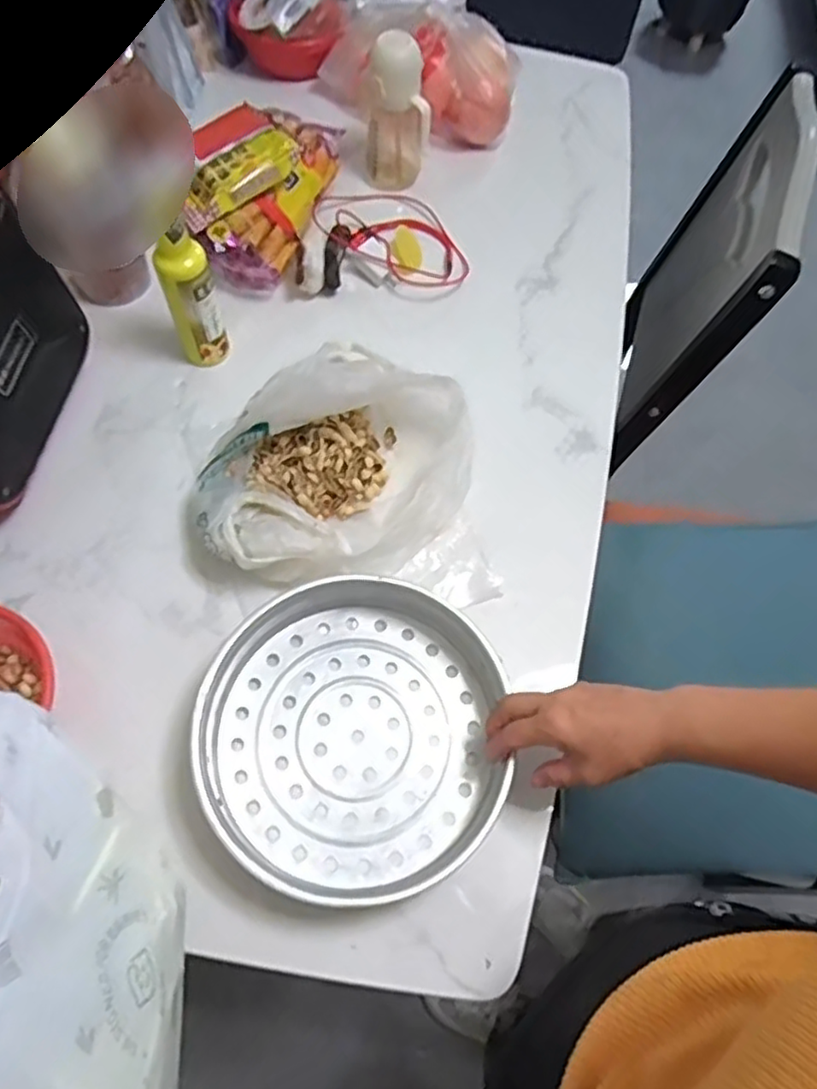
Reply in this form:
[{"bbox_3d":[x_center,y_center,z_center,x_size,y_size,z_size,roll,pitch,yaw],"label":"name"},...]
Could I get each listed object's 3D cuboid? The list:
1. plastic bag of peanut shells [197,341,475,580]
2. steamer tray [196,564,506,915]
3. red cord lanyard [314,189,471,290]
[{"bbox_3d":[-0.078,-0.078,0.684,0.236,0.092,0.276,37,68,13],"label":"plastic bag of peanut shells"},{"bbox_3d":[-0.046,0.157,0.578,0.247,0.073,0.236,-10,66,-8],"label":"steamer tray"},{"bbox_3d":[-0.018,-0.402,0.877,0.218,0.031,0.160,28,54,6],"label":"red cord lanyard"}]

